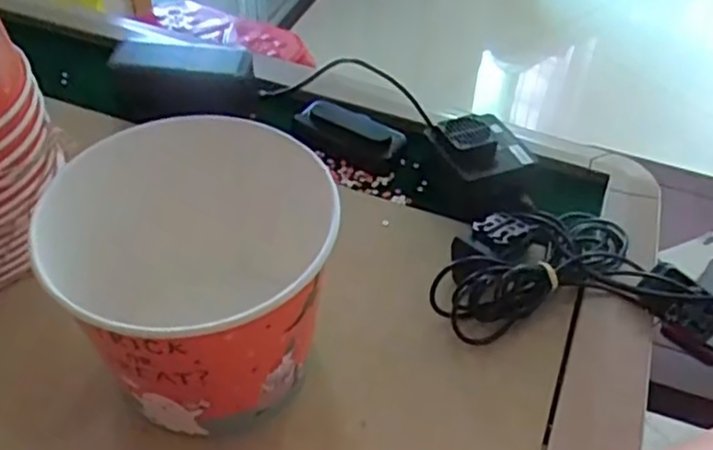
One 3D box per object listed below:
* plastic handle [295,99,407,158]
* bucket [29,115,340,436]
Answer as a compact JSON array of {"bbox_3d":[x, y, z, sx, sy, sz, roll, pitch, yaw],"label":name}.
[{"bbox_3d":[-0.006,-0.090,0.636,0.102,0.015,0.046,23,49,19],"label":"plastic handle"},{"bbox_3d":[-0.094,0.039,0.420,0.142,0.140,0.154,2,46,-2],"label":"bucket"}]

